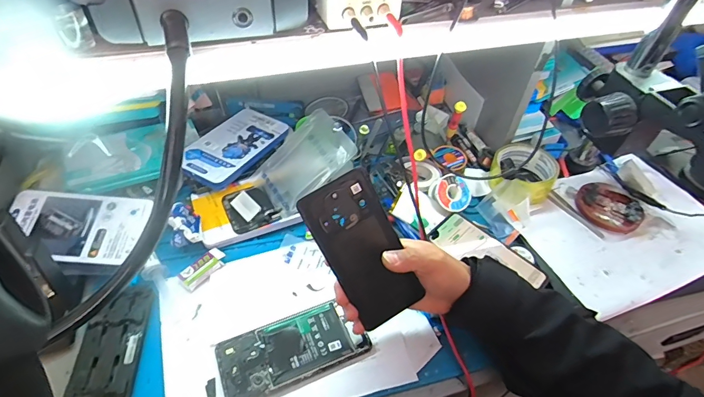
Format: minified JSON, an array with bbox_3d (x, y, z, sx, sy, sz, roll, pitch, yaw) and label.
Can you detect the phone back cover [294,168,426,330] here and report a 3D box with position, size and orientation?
[{"bbox_3d":[0.012,0.052,0.398,0.072,0.151,0.005,-29,12,-7],"label":"phone back cover"}]

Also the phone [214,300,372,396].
[{"bbox_3d":[-0.068,0.169,0.454,0.158,0.010,0.072,-17,50,-19],"label":"phone"}]

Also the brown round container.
[{"bbox_3d":[0.382,0.012,0.596,0.085,0.015,0.088,2,47,-2],"label":"brown round container"}]

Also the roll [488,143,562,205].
[{"bbox_3d":[0.262,-0.035,0.597,0.105,0.053,0.105,2,47,-2],"label":"roll"}]

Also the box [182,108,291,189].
[{"bbox_3d":[-0.179,-0.082,0.614,0.099,0.021,0.175,21,49,15],"label":"box"}]

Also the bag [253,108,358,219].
[{"bbox_3d":[-0.065,-0.047,0.559,0.140,0.009,0.102,-46,67,10],"label":"bag"}]

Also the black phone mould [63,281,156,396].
[{"bbox_3d":[-0.259,0.165,0.434,0.065,0.018,0.154,-2,47,-6],"label":"black phone mould"}]

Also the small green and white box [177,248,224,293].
[{"bbox_3d":[-0.189,0.089,0.510,0.027,0.015,0.059,32,52,24],"label":"small green and white box"}]

